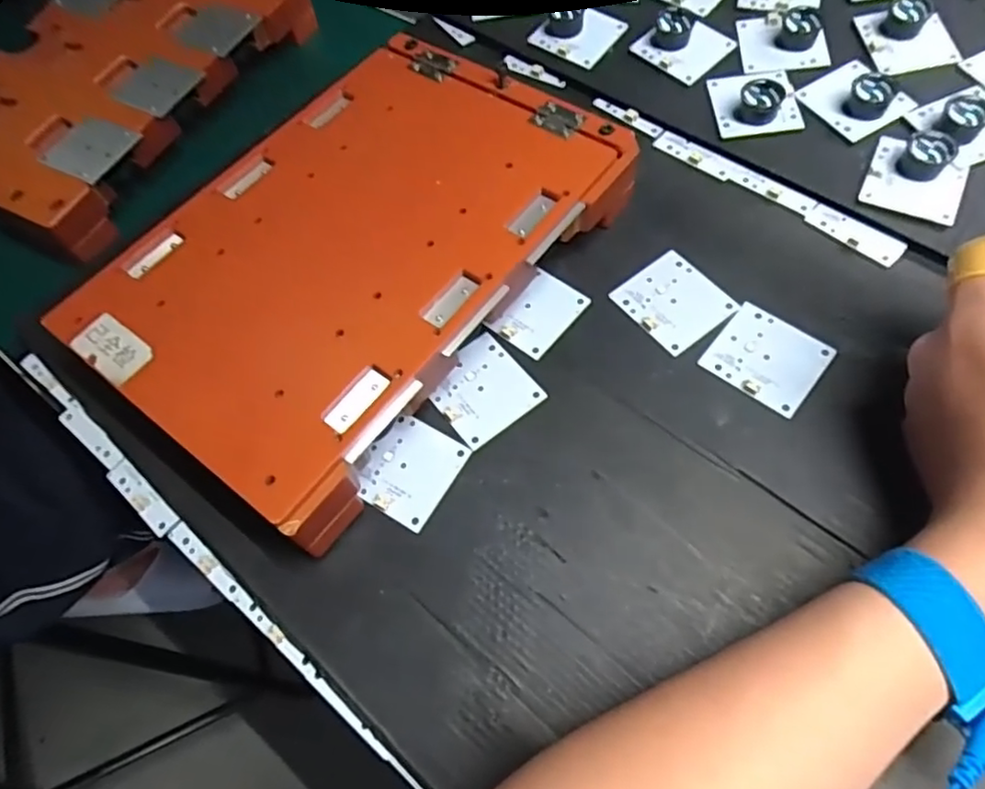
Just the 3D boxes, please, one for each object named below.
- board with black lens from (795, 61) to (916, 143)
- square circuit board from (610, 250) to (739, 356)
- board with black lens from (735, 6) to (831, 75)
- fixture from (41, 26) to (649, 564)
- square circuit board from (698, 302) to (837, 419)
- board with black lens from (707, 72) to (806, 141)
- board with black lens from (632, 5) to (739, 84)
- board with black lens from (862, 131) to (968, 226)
[{"bbox_3d":[0.200,-0.166,0.339,0.041,0.017,0.047,-29,64,-10],"label":"board with black lens"},{"bbox_3d":[0.090,-0.047,0.309,0.044,0.004,0.047,-36,65,-13],"label":"square circuit board"},{"bbox_3d":[0.171,-0.211,0.367,0.046,0.017,0.046,-2,62,4],"label":"board with black lens"},{"bbox_3d":[-0.063,-0.070,0.309,0.165,0.047,0.246,33,70,20],"label":"fixture"},{"bbox_3d":[0.128,-0.018,0.291,0.047,0.005,0.045,36,71,21],"label":"square circuit board"},{"bbox_3d":[0.147,-0.167,0.349,0.043,0.021,0.044,-4,62,3],"label":"board with black lens"},{"bbox_3d":[0.116,-0.212,0.374,0.046,0.017,0.047,-41,66,-15],"label":"board with black lens"},{"bbox_3d":[0.215,-0.113,0.311,0.043,0.020,0.043,22,66,16],"label":"board with black lens"}]

